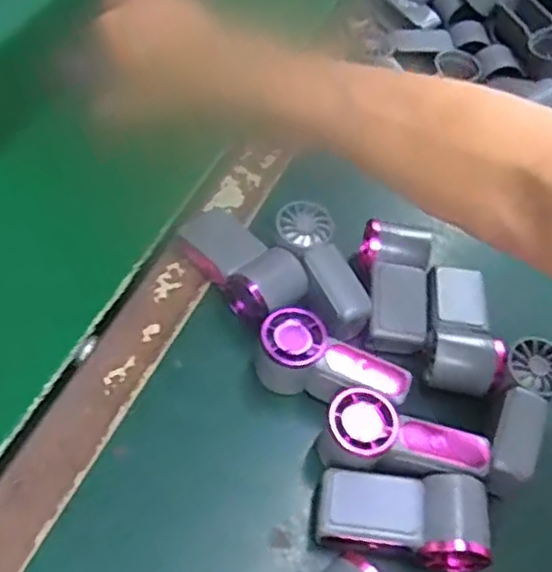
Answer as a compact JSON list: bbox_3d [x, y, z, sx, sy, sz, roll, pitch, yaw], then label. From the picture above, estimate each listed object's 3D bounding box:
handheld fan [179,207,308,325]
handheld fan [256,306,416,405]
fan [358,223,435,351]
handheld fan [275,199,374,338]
[{"bbox_3d":[-0.024,-0.017,0.476,0.046,0.036,0.099,-33,66,-27],"label":"handheld fan"},{"bbox_3d":[0.034,0.049,0.426,0.092,0.029,0.037,23,58,15],"label":"handheld fan"},{"bbox_3d":[0.080,-0.001,0.473,0.046,0.026,0.088,10,54,0],"label":"fan"},{"bbox_3d":[0.031,-0.013,0.469,0.034,0.032,0.095,-21,74,-15],"label":"handheld fan"}]

